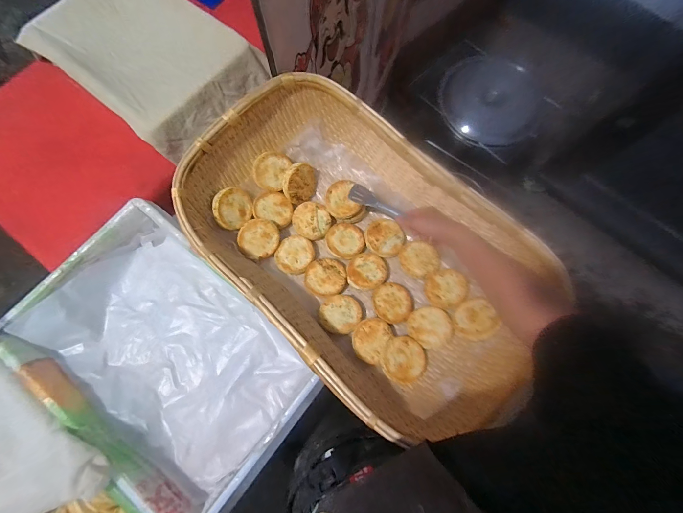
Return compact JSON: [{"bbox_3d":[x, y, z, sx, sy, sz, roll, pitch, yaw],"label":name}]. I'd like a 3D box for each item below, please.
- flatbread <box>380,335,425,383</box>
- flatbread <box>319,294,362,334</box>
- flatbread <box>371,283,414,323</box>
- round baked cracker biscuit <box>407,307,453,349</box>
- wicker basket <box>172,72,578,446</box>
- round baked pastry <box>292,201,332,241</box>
[{"bbox_3d":[0.134,0.224,0.666,0.097,0.019,0.092,4,63,-8],"label":"flatbread"},{"bbox_3d":[-0.002,0.135,0.717,0.095,0.016,0.087,0,77,0],"label":"flatbread"},{"bbox_3d":[0.125,0.110,0.731,0.093,0.019,0.093,0,77,0],"label":"flatbread"},{"bbox_3d":[0.203,0.157,0.691,0.090,0.019,0.092,42,80,9],"label":"round baked cracker biscuit"},{"bbox_3d":[0.042,-0.024,0.679,0.758,0.220,0.470,42,80,9],"label":"wicker basket"},{"bbox_3d":[-0.076,-0.092,0.778,0.095,0.017,0.093,29,78,6],"label":"round baked pastry"}]

